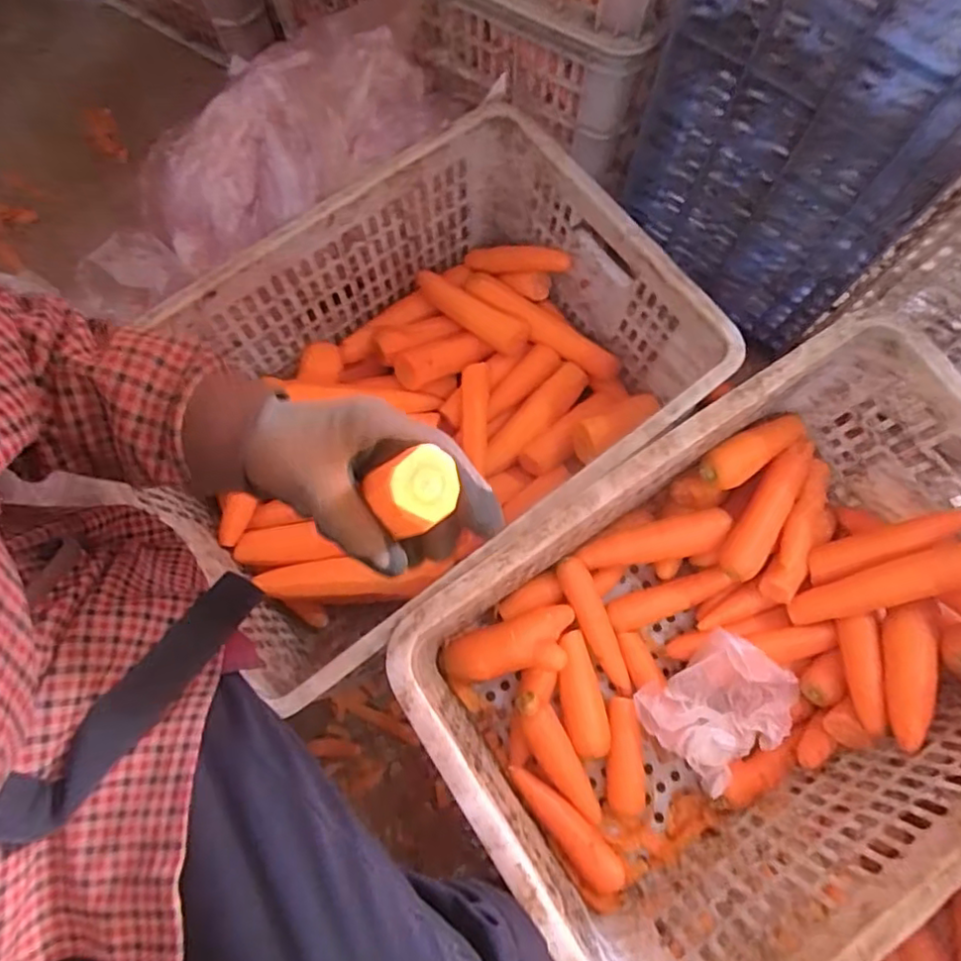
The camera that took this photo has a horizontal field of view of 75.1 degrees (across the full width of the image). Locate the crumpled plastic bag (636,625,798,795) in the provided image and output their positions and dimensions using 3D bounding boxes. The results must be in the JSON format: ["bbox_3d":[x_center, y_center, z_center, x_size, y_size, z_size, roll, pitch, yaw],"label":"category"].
[{"bbox_3d":[0.245,0.230,0.637,0.141,0.039,0.120,-43,89,5],"label":"crumpled plastic bag"}]

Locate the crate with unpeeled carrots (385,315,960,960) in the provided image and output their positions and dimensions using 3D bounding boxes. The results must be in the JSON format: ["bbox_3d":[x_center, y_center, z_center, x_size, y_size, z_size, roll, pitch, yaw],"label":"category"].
[{"bbox_3d":[0.230,0.150,0.580,0.512,0.258,0.353,-34,78,-8],"label":"crate with unpeeled carrots"}]

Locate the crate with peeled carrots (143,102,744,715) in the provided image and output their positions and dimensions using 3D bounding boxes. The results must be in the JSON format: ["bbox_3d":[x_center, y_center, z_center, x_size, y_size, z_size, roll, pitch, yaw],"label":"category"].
[{"bbox_3d":[-0.051,-0.087,0.628,0.446,0.212,0.358,-37,79,-8],"label":"crate with peeled carrots"}]

